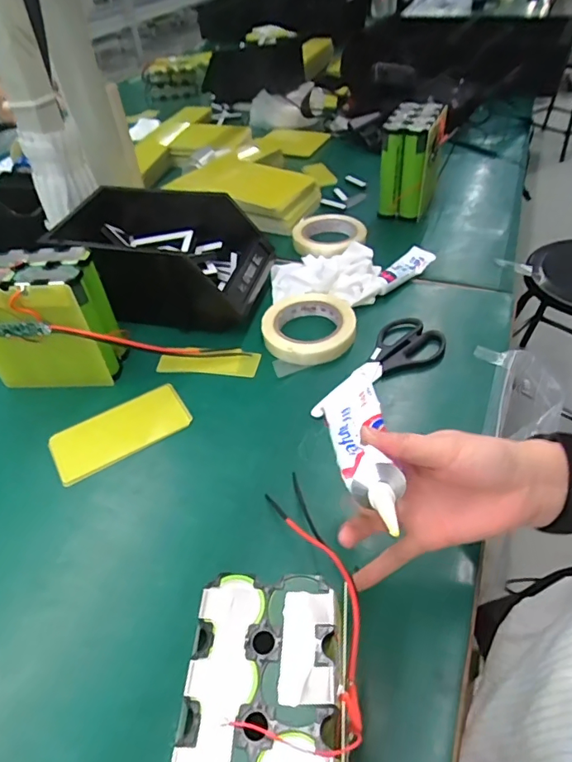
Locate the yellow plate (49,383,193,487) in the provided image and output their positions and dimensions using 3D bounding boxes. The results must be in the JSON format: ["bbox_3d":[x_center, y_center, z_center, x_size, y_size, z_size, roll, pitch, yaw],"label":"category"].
[{"bbox_3d":[-0.174,0.053,0.530,0.141,0.009,0.065,-26,49,-20],"label":"yellow plate"}]

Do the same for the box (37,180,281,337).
[{"bbox_3d":[-0.180,-0.164,0.666,0.287,0.123,0.158,10,47,14],"label":"box"}]

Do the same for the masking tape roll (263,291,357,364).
[{"bbox_3d":[0.029,-0.067,0.619,0.113,0.023,0.115,-2,45,2],"label":"masking tape roll"}]

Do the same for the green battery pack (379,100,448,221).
[{"bbox_3d":[0.204,-0.356,0.811,0.084,0.143,0.126,10,47,14],"label":"green battery pack"}]

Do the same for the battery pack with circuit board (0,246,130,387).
[{"bbox_3d":[-0.265,-0.066,0.565,0.147,0.143,0.076,-1,46,3],"label":"battery pack with circuit board"}]

